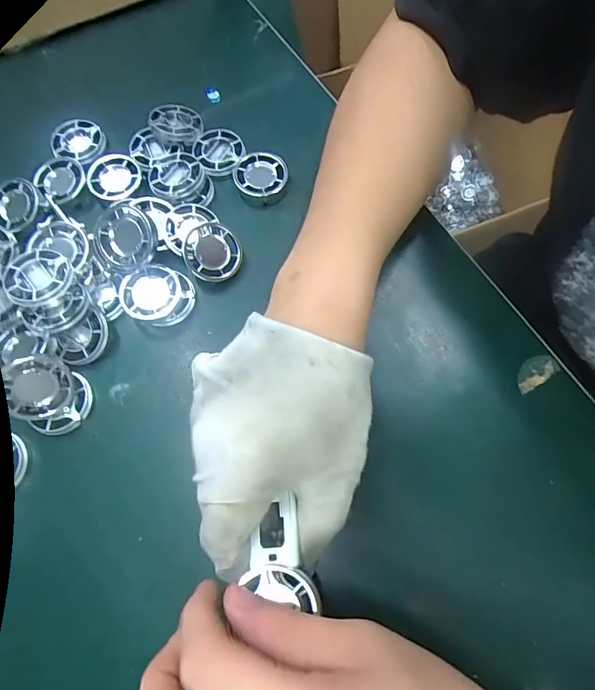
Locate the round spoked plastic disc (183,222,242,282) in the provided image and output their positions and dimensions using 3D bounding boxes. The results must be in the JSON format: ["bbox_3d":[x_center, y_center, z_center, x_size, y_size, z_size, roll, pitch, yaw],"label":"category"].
[{"bbox_3d":[-0.056,-0.062,0.302,0.036,0.008,0.038,0,87,-8],"label":"round spoked plastic disc"}]

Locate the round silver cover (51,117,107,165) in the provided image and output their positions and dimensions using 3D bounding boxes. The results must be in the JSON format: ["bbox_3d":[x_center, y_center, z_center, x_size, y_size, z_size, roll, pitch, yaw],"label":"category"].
[{"bbox_3d":[-0.165,-0.153,0.344,0.038,0.013,0.033,-38,74,-11],"label":"round silver cover"}]

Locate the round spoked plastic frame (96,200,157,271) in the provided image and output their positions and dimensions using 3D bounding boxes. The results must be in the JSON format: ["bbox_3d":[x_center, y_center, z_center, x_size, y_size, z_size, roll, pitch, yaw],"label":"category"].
[{"bbox_3d":[-0.109,-0.067,0.285,0.036,0.008,0.038,3,109,9],"label":"round spoked plastic frame"}]

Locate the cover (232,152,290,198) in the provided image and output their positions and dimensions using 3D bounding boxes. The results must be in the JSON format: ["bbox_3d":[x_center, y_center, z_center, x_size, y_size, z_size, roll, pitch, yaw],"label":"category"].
[{"bbox_3d":[-0.027,-0.123,0.331,0.037,0.013,0.034,-1,71,2],"label":"cover"}]

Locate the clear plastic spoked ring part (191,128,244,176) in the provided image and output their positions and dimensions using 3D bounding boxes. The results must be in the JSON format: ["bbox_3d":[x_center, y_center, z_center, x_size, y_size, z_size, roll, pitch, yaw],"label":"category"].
[{"bbox_3d":[-0.059,-0.144,0.340,0.036,0.010,0.040,-14,71,-2],"label":"clear plastic spoked ring part"}]

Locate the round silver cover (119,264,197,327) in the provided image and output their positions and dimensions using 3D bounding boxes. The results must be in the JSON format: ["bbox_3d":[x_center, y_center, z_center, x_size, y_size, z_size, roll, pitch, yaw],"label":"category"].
[{"bbox_3d":[-0.090,-0.031,0.296,0.043,0.019,0.036,-8,71,0],"label":"round silver cover"}]

